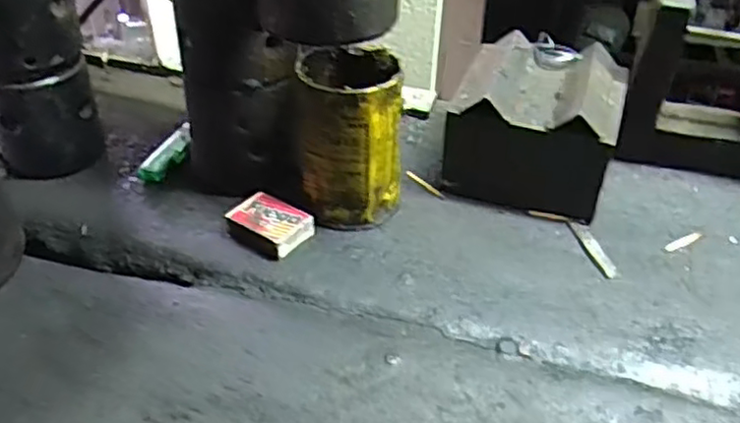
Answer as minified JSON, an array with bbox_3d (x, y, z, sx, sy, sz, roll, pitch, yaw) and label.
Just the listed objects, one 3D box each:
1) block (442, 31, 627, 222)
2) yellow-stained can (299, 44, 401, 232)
[{"bbox_3d":[0.131,-0.069,0.533,0.118,0.094,0.119,13,38,17],"label":"block"},{"bbox_3d":[-0.014,-0.051,0.491,0.068,0.115,0.072,0,36,0],"label":"yellow-stained can"}]

